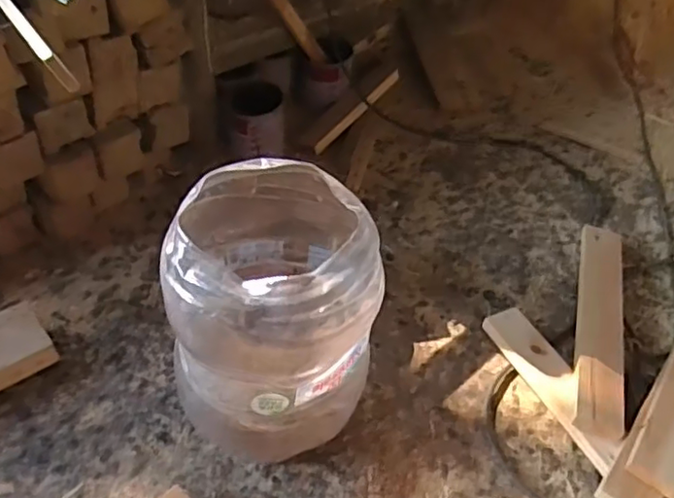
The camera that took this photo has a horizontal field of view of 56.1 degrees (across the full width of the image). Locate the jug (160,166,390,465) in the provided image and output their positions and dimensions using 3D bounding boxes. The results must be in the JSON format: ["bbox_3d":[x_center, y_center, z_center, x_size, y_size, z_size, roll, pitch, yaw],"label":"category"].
[{"bbox_3d":[-0.082,0.079,0.783,0.233,0.337,0.249,-8,45,-11],"label":"jug"}]

